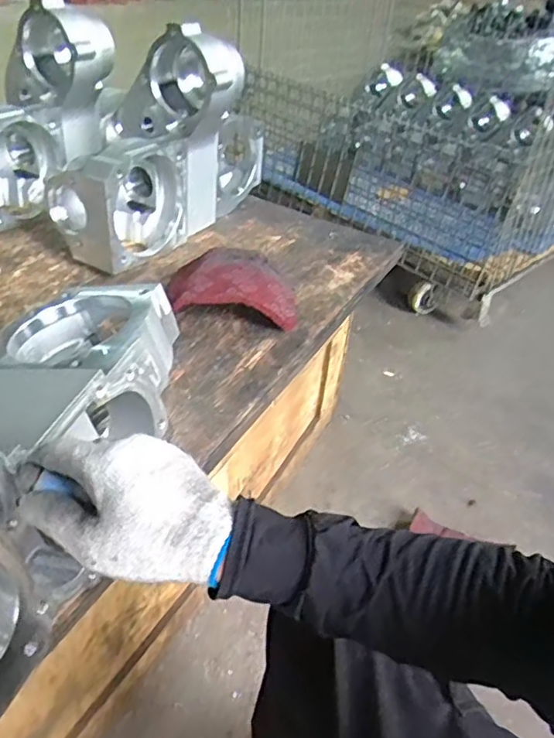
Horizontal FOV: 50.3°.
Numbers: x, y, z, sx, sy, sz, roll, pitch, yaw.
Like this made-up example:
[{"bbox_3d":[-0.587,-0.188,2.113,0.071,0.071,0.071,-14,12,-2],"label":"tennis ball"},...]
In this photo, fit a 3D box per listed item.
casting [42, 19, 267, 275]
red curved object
[{"bbox_3d":[-0.163,-0.377,0.992,0.152,0.305,0.451,27,42,23],"label":"casting"},{"bbox_3d":[-0.066,-0.121,0.888,0.194,0.059,0.150,5,38,-3],"label":"red curved object"}]

